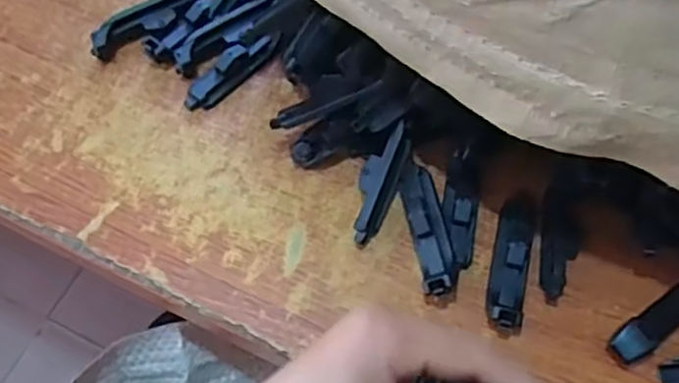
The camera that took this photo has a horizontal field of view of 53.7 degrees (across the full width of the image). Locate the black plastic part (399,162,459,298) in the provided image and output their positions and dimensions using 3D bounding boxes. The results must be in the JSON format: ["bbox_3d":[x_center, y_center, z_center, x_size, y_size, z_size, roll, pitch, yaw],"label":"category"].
[{"bbox_3d":[0.045,0.018,0.342,0.020,0.020,0.073,-8,65,-5],"label":"black plastic part"}]

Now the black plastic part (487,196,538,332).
[{"bbox_3d":[0.088,0.035,0.337,0.019,0.017,0.071,14,65,5],"label":"black plastic part"}]

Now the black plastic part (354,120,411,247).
[{"bbox_3d":[0.020,-0.003,0.350,0.019,0.023,0.063,20,80,8],"label":"black plastic part"}]

